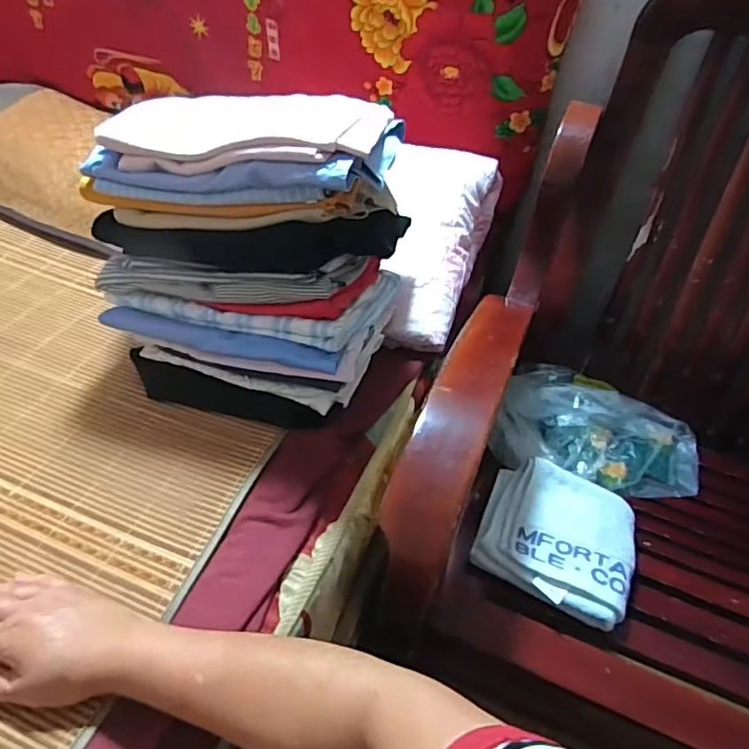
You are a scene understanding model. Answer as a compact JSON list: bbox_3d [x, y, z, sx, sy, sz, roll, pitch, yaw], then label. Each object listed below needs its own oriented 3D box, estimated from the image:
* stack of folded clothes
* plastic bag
[{"bbox_3d":[-0.140,-0.139,0.671,0.313,0.309,0.250,15,44,8],"label":"stack of folded clothes"},{"bbox_3d":[0.347,0.079,0.898,0.340,0.080,0.216,3,44,-5],"label":"plastic bag"}]

